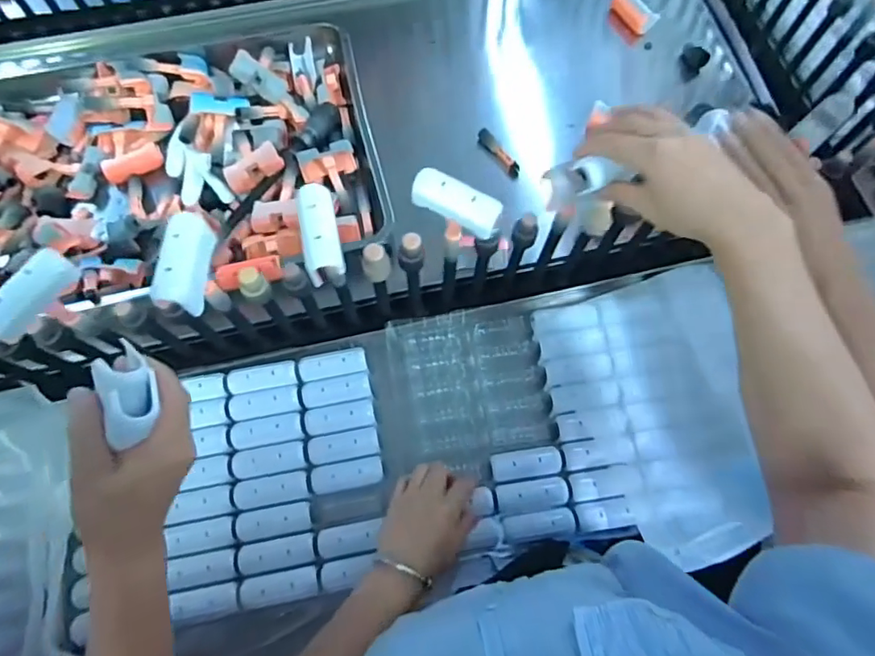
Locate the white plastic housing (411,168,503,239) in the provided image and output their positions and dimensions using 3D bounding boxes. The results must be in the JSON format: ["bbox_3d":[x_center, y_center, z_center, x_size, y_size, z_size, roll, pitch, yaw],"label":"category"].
[{"bbox_3d":[0.015,-0.105,0.449,0.075,0.023,0.027,28,73,9],"label":"white plastic housing"}]

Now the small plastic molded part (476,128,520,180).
[{"bbox_3d":[0.088,-0.250,0.774,0.017,0.016,0.088,-35,75,-11],"label":"small plastic molded part"}]

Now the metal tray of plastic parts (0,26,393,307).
[{"bbox_3d":[-0.387,-0.232,0.740,0.587,0.061,0.415,-10,72,-4],"label":"metal tray of plastic parts"}]

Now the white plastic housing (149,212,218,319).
[{"bbox_3d":[-0.204,-0.055,0.434,0.025,0.042,0.075,4,71,1],"label":"white plastic housing"}]

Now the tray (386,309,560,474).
[{"bbox_3d":[0.038,0.066,0.628,0.174,0.035,0.177,-8,71,-3],"label":"tray"}]

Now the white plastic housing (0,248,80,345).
[{"bbox_3d":[-0.318,-0.026,0.420,0.022,0.028,0.078,24,73,7],"label":"white plastic housing"}]

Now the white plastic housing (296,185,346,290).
[{"bbox_3d":[-0.097,-0.081,0.442,0.029,0.026,0.082,-11,72,-4],"label":"white plastic housing"}]

